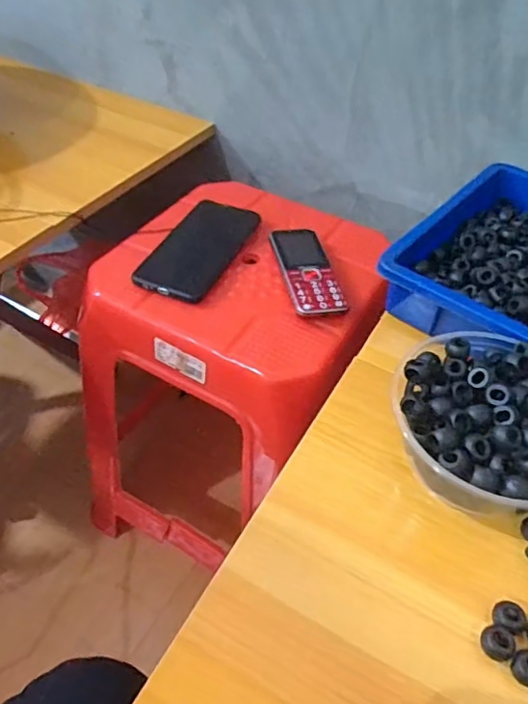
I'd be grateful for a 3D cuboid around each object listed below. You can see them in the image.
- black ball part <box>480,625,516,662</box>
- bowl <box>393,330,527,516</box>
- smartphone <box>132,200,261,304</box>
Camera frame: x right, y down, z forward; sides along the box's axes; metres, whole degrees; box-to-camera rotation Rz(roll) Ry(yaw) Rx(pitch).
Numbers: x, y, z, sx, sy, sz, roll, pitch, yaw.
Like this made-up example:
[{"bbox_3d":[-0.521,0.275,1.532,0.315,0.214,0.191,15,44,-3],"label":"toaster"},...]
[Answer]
[{"bbox_3d":[0.130,0.162,0.307,0.015,0.012,0.018,-22,53,-23],"label":"black ball part"},{"bbox_3d":[0.149,0.051,0.369,0.126,0.067,0.120,2,47,-2],"label":"bowl"},{"bbox_3d":[-0.066,-0.117,0.590,0.079,0.014,0.173,18,49,12],"label":"smartphone"}]

